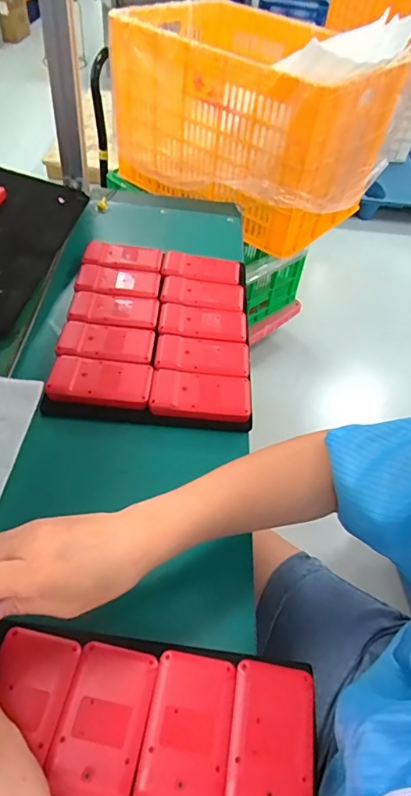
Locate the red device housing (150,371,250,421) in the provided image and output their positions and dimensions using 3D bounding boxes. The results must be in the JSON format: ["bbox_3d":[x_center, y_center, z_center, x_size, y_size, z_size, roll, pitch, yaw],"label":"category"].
[{"bbox_3d":[-0.005,-0.004,0.564,0.118,0.015,0.063,4,48,-3],"label":"red device housing"}]

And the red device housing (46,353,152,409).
[{"bbox_3d":[-0.125,-0.021,0.560,0.119,0.017,0.063,5,48,-2],"label":"red device housing"}]

